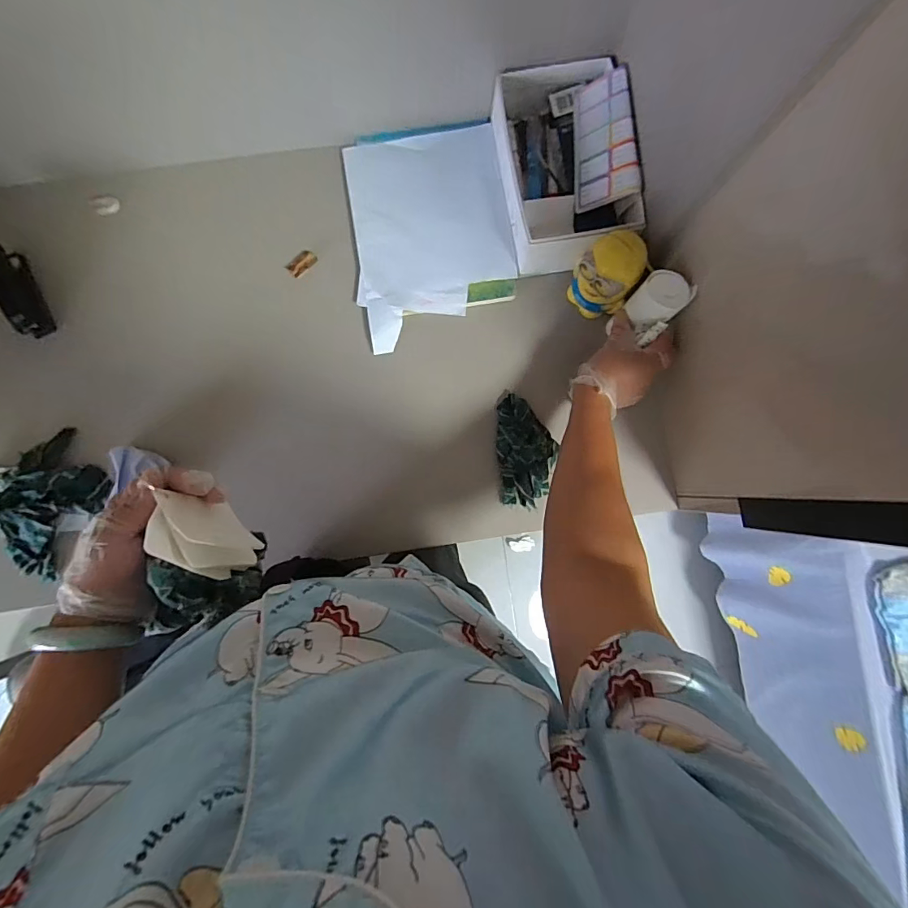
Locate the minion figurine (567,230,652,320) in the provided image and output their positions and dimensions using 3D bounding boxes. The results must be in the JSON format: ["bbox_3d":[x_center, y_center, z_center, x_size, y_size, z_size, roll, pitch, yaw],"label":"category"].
[{"bbox_3d":[0.191,-0.218,0.569,0.063,0.116,0.068,0,85,-1],"label":"minion figurine"}]

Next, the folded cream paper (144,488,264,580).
[{"bbox_3d":[-0.199,0.065,0.361,0.072,0.060,0.038,37,86,2],"label":"folded cream paper"}]

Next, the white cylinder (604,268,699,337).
[{"bbox_3d":[0.237,-0.178,0.522,0.047,0.064,0.048,-26,86,-3],"label":"white cylinder"}]

